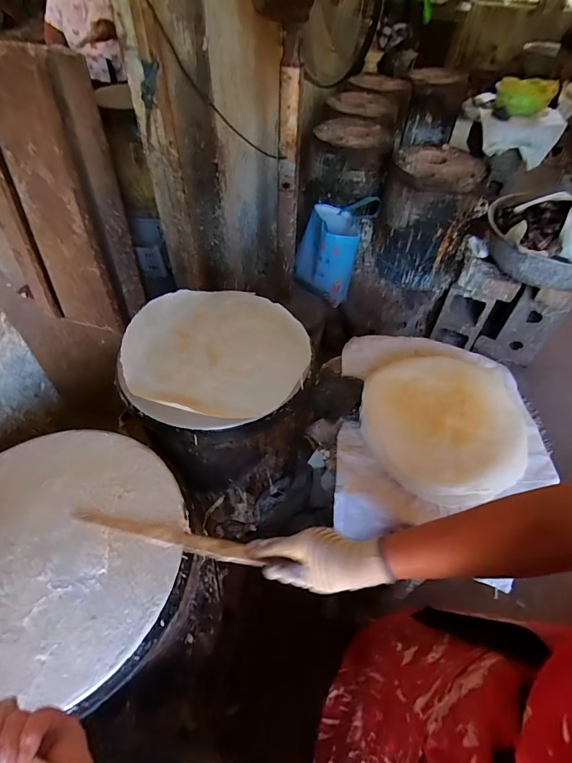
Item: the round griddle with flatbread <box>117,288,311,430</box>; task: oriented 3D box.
[{"bbox_3d":[-0.135,-0.066,0.778,0.346,0.037,0.360,1,50,-2],"label":"round griddle with flatbread"}]

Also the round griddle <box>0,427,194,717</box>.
[{"bbox_3d":[-0.314,0.222,0.533,0.365,0.022,0.325,28,54,19],"label":"round griddle"}]

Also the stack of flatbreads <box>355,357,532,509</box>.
[{"bbox_3d":[0.379,0.078,0.922,0.358,0.057,0.422,34,56,23],"label":"stack of flatbreads"}]

